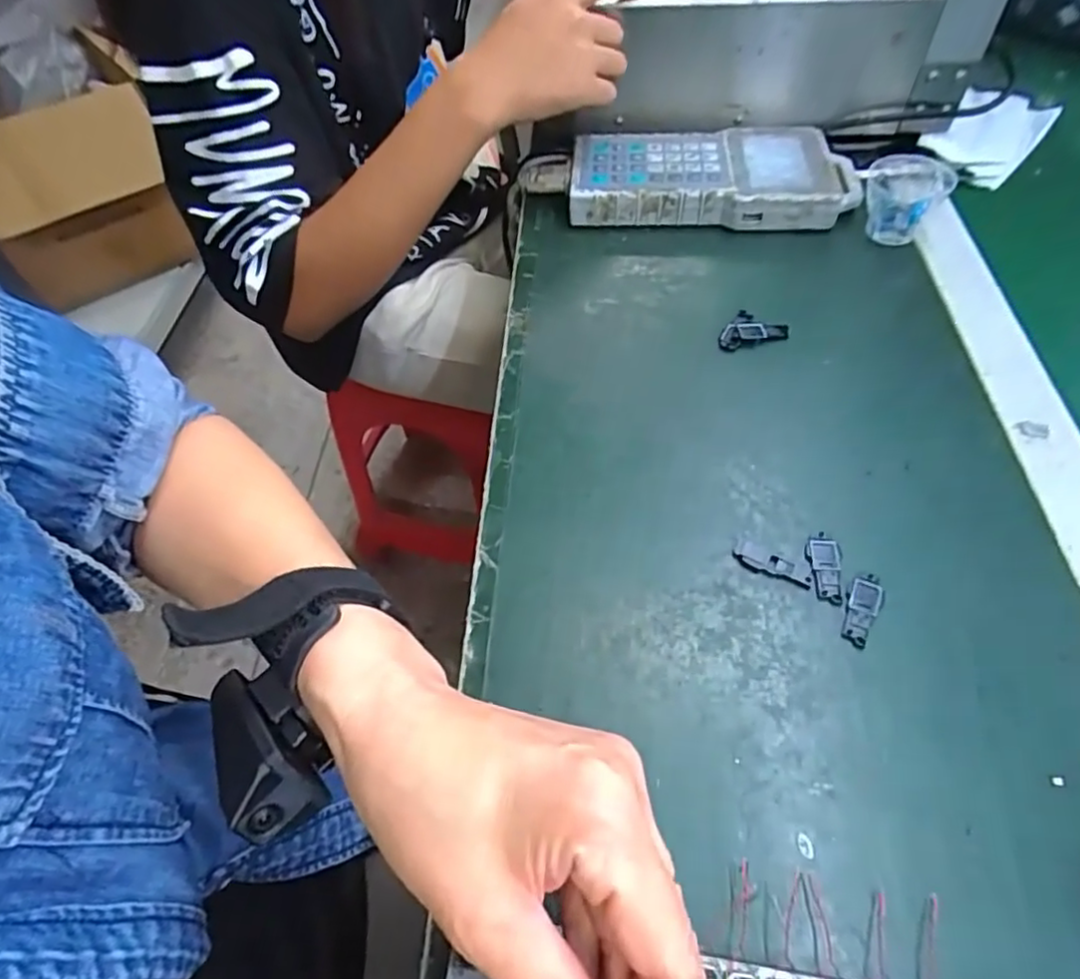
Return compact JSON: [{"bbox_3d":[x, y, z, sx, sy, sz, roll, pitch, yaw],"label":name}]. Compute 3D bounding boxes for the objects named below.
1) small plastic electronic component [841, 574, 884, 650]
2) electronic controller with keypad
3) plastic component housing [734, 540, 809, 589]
[{"bbox_3d":[0.158,0.058,0.323,0.015,0.004,0.039,26,60,22],"label":"small plastic electronic component"},{"bbox_3d":[0.141,-0.256,0.539,0.230,0.036,0.106,1,53,6],"label":"electronic controller with keypad"},{"bbox_3d":[0.119,0.039,0.338,0.038,0.004,0.015,27,60,23],"label":"plastic component housing"}]

